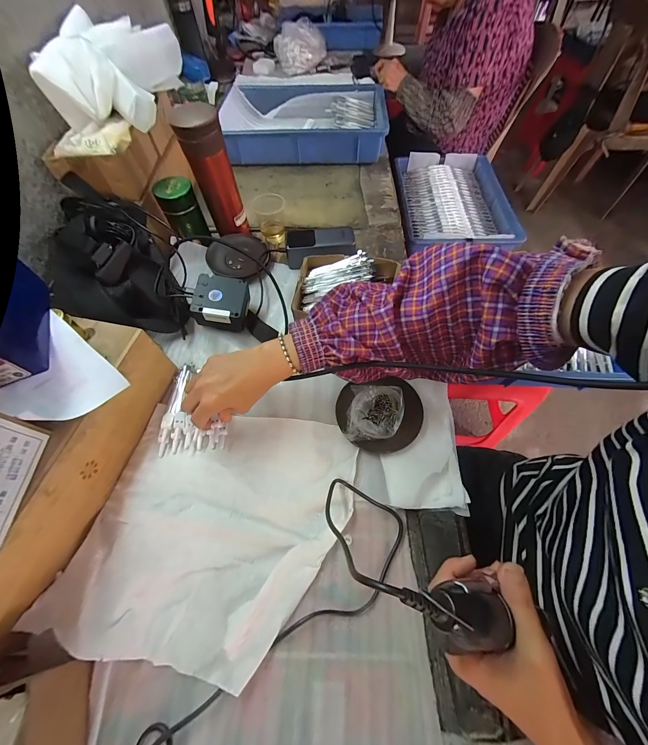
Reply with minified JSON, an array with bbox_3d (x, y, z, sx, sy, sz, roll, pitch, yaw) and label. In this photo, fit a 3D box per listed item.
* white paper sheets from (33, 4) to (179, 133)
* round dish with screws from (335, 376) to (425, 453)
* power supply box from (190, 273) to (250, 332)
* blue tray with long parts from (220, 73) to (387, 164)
[{"bbox_3d":[-0.345,-0.536,0.499,0.116,0.096,0.277,2,60,3],"label":"white paper sheets"},{"bbox_3d":[0.077,0.051,0.385,0.117,0.041,0.102,-3,61,0],"label":"round dish with screws"},{"bbox_3d":[-0.168,-0.114,0.475,0.084,0.056,0.076,2,61,3],"label":"power supply box"},{"bbox_3d":[-0.064,-0.651,0.762,0.428,0.089,0.260,1,60,3],"label":"blue tray with long parts"}]

